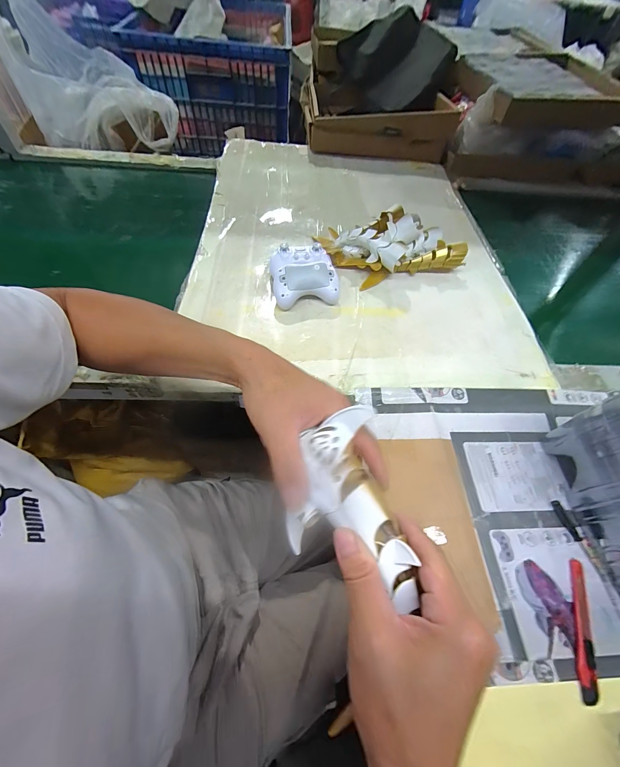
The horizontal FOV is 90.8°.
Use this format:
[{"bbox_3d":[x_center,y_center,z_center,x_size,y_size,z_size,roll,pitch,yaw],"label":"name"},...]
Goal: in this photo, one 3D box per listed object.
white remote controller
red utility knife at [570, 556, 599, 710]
[{"bbox_3d":[-0.013,-0.193,0.540,0.111,0.053,0.118,-8,59,-8],"label":"white remote controller"},{"bbox_3d":[0.287,0.253,0.320,0.019,0.004,0.123,20,59,8],"label":"red utility knife"}]

